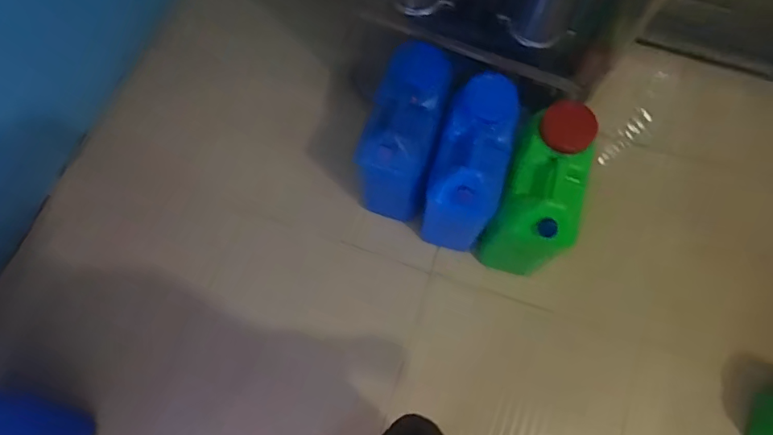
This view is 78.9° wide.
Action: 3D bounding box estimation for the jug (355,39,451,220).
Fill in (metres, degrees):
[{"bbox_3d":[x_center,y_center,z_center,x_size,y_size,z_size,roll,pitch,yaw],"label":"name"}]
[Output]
[{"bbox_3d":[0.042,-0.214,1.252,0.173,0.352,0.333,16,72,6],"label":"jug"}]

